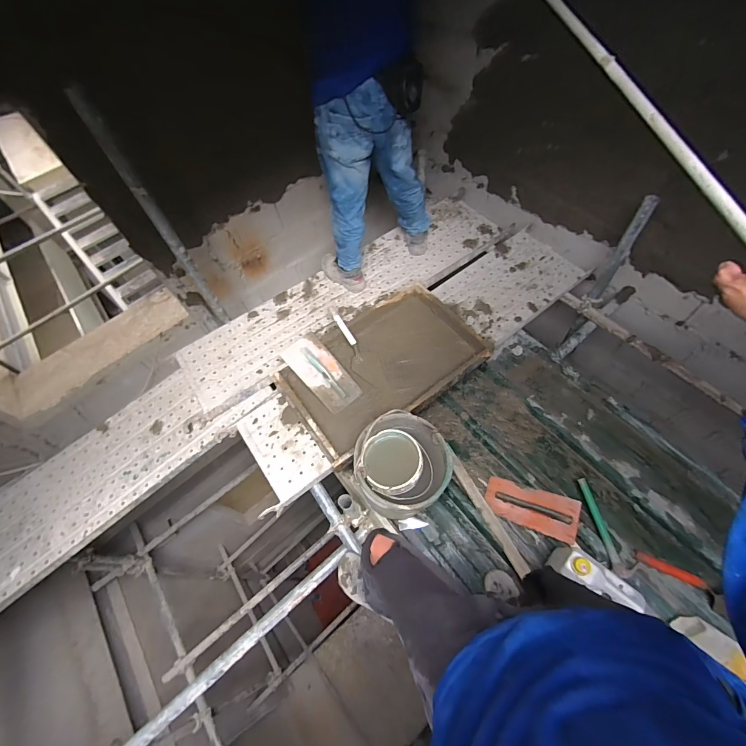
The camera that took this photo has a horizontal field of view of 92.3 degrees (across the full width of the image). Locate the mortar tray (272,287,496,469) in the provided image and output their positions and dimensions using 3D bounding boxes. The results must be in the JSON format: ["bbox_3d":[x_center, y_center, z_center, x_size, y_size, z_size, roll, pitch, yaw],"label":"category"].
[{"bbox_3d":[0.037,-0.036,1.479,0.771,0.122,0.505,-33,60,-12],"label":"mortar tray"}]

